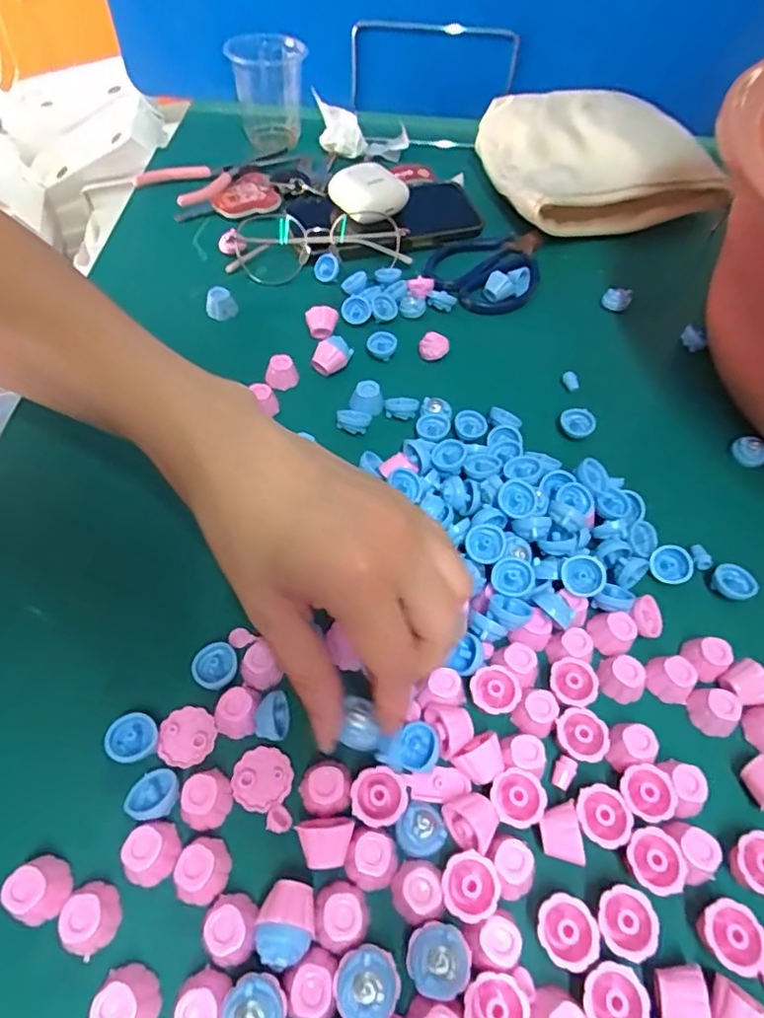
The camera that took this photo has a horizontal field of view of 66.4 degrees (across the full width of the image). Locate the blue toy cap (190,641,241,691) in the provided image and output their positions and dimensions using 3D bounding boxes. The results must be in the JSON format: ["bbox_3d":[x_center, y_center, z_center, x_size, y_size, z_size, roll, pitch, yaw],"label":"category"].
[{"bbox_3d":[-0.072,0.070,0.255,0.019,0.009,0.020,2,56,-3],"label":"blue toy cap"}]

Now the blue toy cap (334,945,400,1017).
[{"bbox_3d":[-0.004,0.151,0.185,0.020,0.009,0.019,2,56,-3],"label":"blue toy cap"}]

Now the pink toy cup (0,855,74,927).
[{"bbox_3d":[-0.120,0.133,0.204,0.018,0.013,0.019,2,56,-3],"label":"pink toy cup"}]

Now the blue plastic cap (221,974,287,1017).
[{"bbox_3d":[-0.040,0.156,0.179,0.019,0.009,0.020,2,56,-3],"label":"blue plastic cap"}]

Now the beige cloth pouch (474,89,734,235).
[{"bbox_3d":[0.173,-0.288,0.481,0.165,0.057,0.136,-12,56,-11],"label":"beige cloth pouch"}]

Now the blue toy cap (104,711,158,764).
[{"bbox_3d":[-0.100,0.092,0.234,0.019,0.006,0.019,2,56,-3],"label":"blue toy cap"}]

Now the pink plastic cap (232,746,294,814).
[{"bbox_3d":[-0.048,0.107,0.232,0.023,0.004,0.022,2,56,-3],"label":"pink plastic cap"}]

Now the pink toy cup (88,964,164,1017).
[{"bbox_3d":[-0.082,0.161,0.187,0.018,0.013,0.020,22,58,11],"label":"pink toy cup"}]

